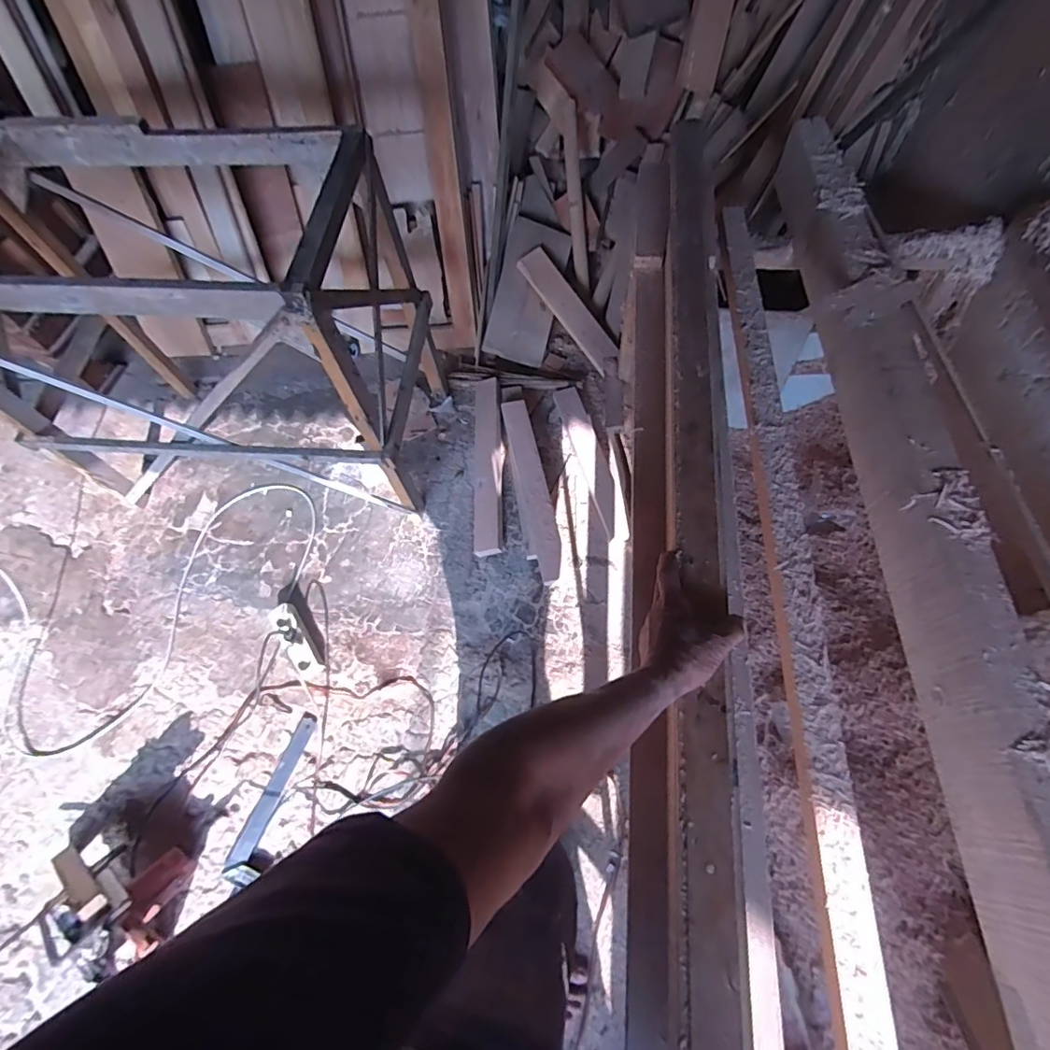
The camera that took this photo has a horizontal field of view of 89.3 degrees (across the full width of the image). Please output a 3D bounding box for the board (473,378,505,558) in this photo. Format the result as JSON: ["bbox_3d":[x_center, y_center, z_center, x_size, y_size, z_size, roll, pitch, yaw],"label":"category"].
[{"bbox_3d":[-0.104,-0.182,1.556,0.084,0.056,0.562,-1,66,2],"label":"board"}]

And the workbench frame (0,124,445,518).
[{"bbox_3d":[-0.759,-0.420,1.281,1.006,0.824,0.495,3,66,4],"label":"workbench frame"}]

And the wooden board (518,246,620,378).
[{"bbox_3d":[0.143,-0.687,1.693,0.095,0.032,0.433,-38,91,13],"label":"wooden board"}]

